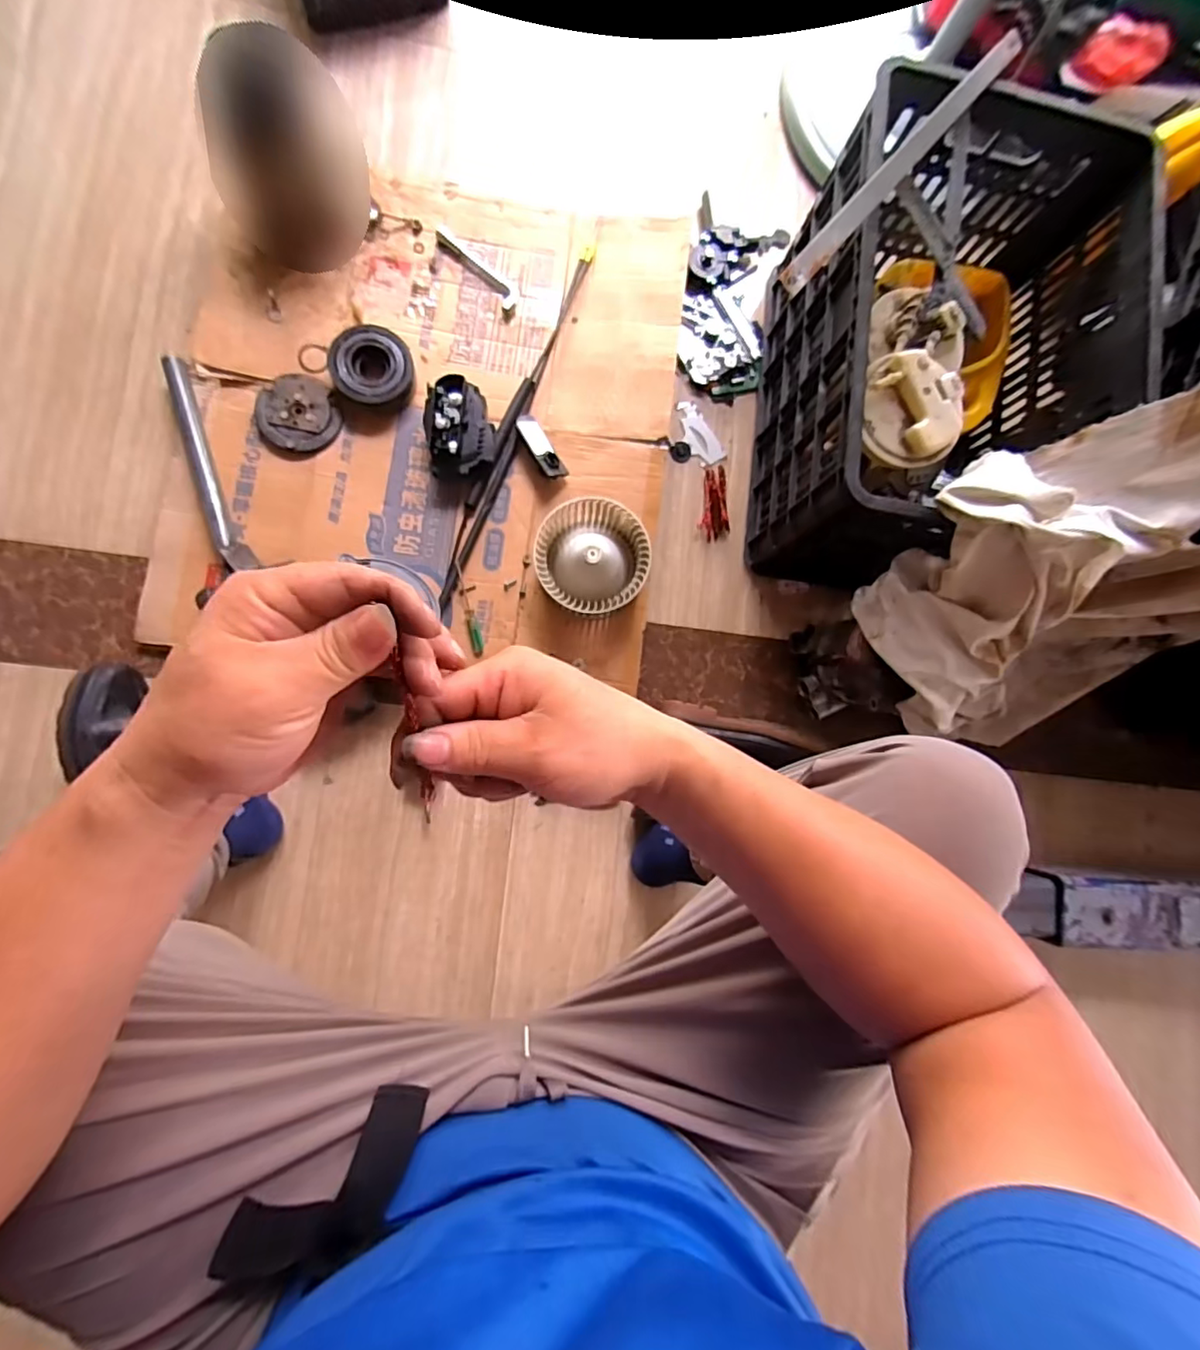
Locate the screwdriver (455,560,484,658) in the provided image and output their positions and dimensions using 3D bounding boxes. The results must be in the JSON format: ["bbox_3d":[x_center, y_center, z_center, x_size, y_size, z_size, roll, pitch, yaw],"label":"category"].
[{"bbox_3d":[-0.171,-0.089,0.759,0.017,0.009,0.127,-11,87,-8],"label":"screwdriver"}]

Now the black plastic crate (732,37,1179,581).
[{"bbox_3d":[0.423,-0.380,0.747,0.356,0.297,0.495,6,83,-4],"label":"black plastic crate"}]

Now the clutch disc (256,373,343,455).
[{"bbox_3d":[-0.393,-0.339,0.754,0.095,0.017,0.099,1,86,-8],"label":"clutch disc"}]

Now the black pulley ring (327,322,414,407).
[{"bbox_3d":[-0.301,-0.409,0.766,0.101,0.035,0.095,1,86,-8],"label":"black pulley ring"}]

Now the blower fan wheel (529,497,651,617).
[{"bbox_3d":[-0.012,-0.151,0.745,0.138,0.060,0.139,1,86,-8],"label":"blower fan wheel"}]

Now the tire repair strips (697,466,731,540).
[{"bbox_3d":[0.166,-0.250,0.840,0.044,0.013,0.104,-2,86,-8],"label":"tire repair strips"}]

